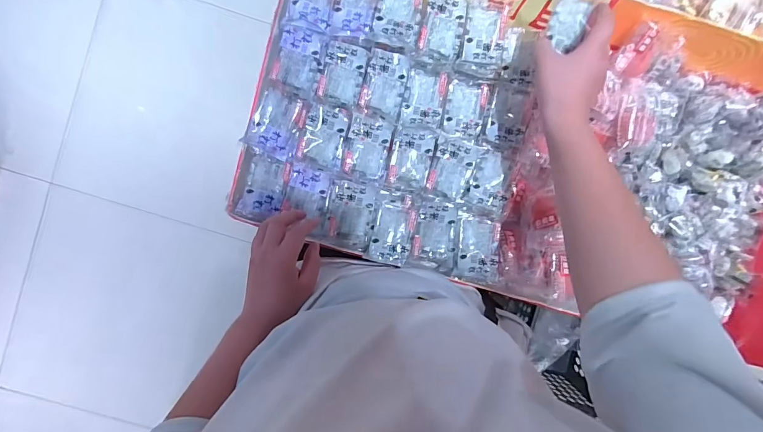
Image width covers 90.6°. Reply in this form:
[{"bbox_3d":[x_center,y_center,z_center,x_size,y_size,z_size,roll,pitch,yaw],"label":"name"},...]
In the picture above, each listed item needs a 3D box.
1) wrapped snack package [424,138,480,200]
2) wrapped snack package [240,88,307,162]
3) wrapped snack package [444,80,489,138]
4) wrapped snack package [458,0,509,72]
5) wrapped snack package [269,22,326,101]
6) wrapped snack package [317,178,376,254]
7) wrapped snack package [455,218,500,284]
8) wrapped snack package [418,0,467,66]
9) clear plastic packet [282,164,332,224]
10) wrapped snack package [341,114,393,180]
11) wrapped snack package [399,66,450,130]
[{"bbox_3d":[0.107,-0.072,0.578,0.062,0.014,0.084,16,92,-3],"label":"wrapped snack package"},{"bbox_3d":[-0.157,-0.139,0.571,0.071,0.022,0.092,23,91,-3],"label":"wrapped snack package"},{"bbox_3d":[0.128,-0.164,0.580,0.060,0.011,0.084,11,92,-3],"label":"wrapped snack package"},{"bbox_3d":[0.152,-0.267,0.554,0.060,0.018,0.099,8,92,-3],"label":"wrapped snack package"},{"bbox_3d":[-0.123,-0.231,0.566,0.067,0.023,0.098,14,92,-3],"label":"wrapped snack package"},{"bbox_3d":[-0.050,-0.001,0.583,0.076,0.032,0.099,13,92,-3],"label":"wrapped snack package"},{"bbox_3d":[0.149,0.052,0.579,0.063,0.015,0.094,2,93,-3],"label":"wrapped snack package"},{"bbox_3d":[0.089,-0.276,0.552,0.061,0.016,0.092,9,92,-3],"label":"wrapped snack package"},{"bbox_3d":[-0.113,-0.038,0.589,0.068,0.014,0.073,17,92,-3],"label":"clear plastic packet"},{"bbox_3d":[-0.021,-0.104,0.577,0.065,0.013,0.092,12,92,-3],"label":"wrapped snack package"},{"bbox_3d":[0.067,-0.179,0.579,0.064,0.013,0.087,12,92,-3],"label":"wrapped snack package"}]

